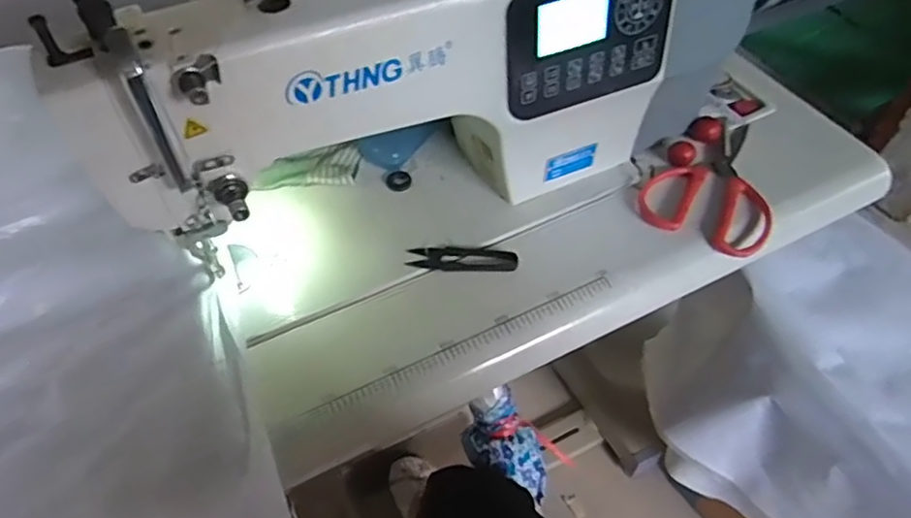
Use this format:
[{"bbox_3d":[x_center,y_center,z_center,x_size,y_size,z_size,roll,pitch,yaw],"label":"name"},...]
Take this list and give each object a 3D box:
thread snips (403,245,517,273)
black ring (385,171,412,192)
[{"bbox_3d":[0.007,-0.001,0.573,0.098,0.006,0.029,2,52,2],"label":"thread snips"},{"bbox_3d":[-0.057,-0.078,0.637,0.025,0.004,0.027,0,52,0],"label":"black ring"}]

